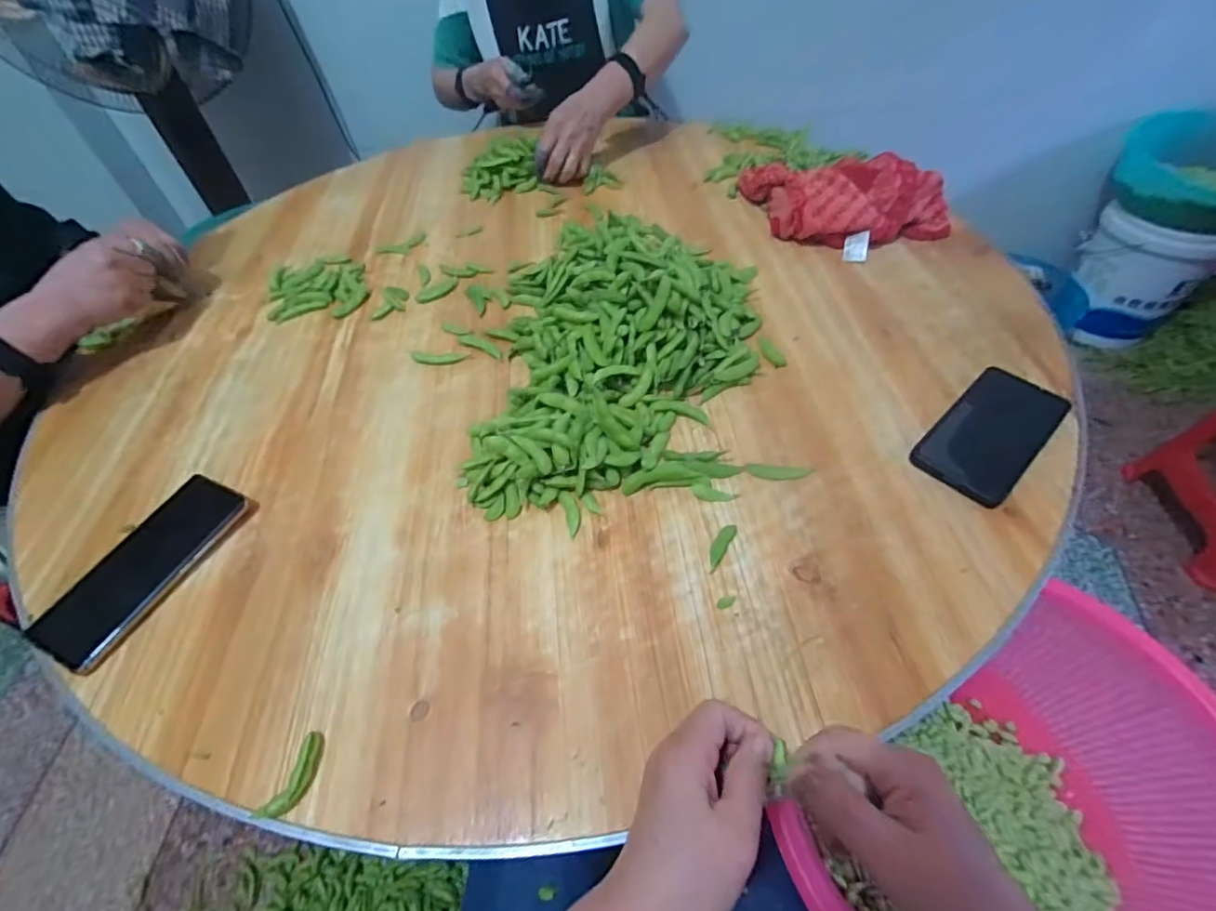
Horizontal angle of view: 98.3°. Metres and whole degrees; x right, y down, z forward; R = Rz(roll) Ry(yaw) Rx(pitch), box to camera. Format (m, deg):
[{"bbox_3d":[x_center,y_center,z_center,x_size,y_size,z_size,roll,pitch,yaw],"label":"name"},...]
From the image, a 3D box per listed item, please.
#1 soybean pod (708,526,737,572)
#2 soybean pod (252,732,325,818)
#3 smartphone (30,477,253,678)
[{"bbox_3d":[0.092,0.075,0.432,0.012,0.004,0.047,26,57,23],"label":"soybean pod"},{"bbox_3d":[-0.203,0.210,0.343,0.022,0.006,0.052,15,53,16],"label":"soybean pod"},{"bbox_3d":[-0.386,0.090,0.440,0.072,0.015,0.162,16,54,17],"label":"smartphone"}]

